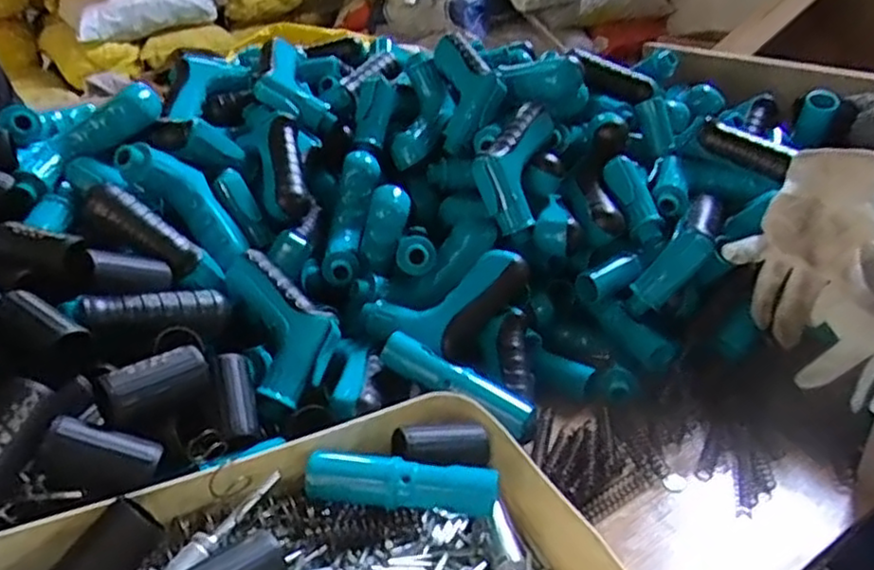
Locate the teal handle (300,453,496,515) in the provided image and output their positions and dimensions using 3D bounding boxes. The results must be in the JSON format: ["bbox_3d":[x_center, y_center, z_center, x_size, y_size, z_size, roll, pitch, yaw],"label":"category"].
[{"bbox_3d":[-0.022,0.124,0.426,0.119,0.029,0.022,2,29,8],"label":"teal handle"}]

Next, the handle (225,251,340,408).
[{"bbox_3d":[-0.120,0.025,0.516,0.063,0.031,0.129,-19,61,-28],"label":"handle"}]

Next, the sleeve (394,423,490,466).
[{"bbox_3d":[0.004,0.107,0.454,0.064,0.022,0.025,-6,28,-7],"label":"sleeve"}]

